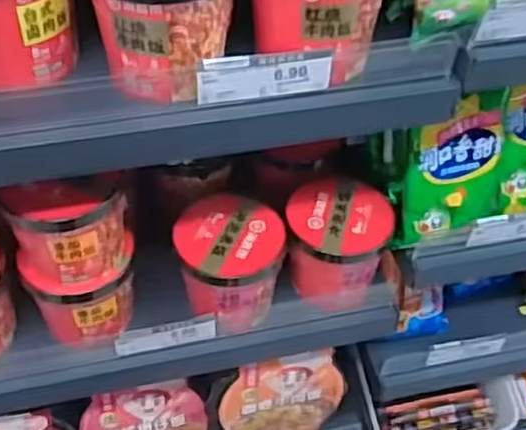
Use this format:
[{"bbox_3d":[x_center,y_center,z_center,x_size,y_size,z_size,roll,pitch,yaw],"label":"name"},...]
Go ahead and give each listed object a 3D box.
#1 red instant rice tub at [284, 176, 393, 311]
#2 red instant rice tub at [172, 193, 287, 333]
[{"bbox_3d":[0.080,0.028,0.795,0.105,0.096,0.103,1,46,-1],"label":"red instant rice tub"},{"bbox_3d":[-0.034,0.050,0.768,0.106,0.096,0.105,1,46,-1],"label":"red instant rice tub"}]

